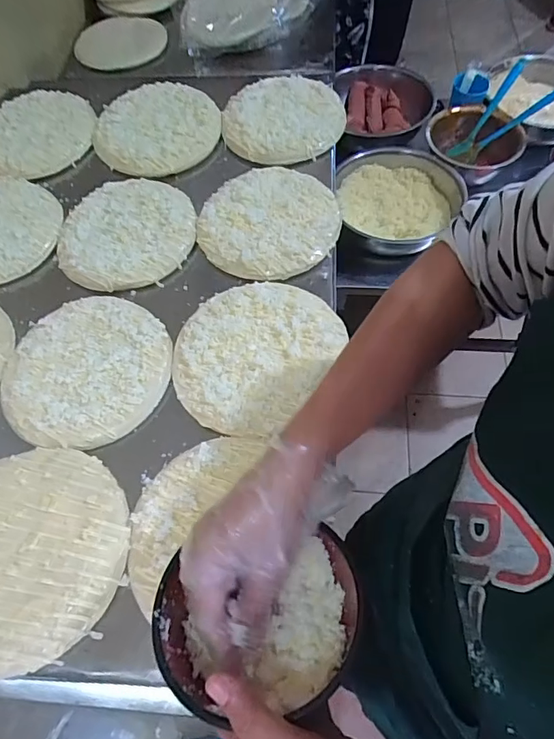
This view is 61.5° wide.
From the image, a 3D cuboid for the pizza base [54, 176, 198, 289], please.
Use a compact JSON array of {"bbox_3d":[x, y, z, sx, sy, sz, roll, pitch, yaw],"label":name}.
[{"bbox_3d":[-0.216,-0.198,0.669,0.191,0.023,0.186,-8,60,-1],"label":"pizza base"}]

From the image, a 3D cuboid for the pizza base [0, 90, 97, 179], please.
[{"bbox_3d":[-0.411,-0.405,0.785,0.195,0.012,0.199,-2,60,3],"label":"pizza base"}]

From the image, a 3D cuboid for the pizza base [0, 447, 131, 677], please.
[{"bbox_3d":[-0.245,0.174,0.453,0.191,0.012,0.196,12,62,10],"label":"pizza base"}]

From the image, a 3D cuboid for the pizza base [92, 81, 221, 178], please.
[{"bbox_3d":[-0.201,-0.402,0.775,0.208,0.028,0.195,-2,60,3],"label":"pizza base"}]

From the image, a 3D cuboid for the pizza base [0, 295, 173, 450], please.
[{"bbox_3d":[-0.229,-0.003,0.561,0.193,0.016,0.194,8,61,9],"label":"pizza base"}]

